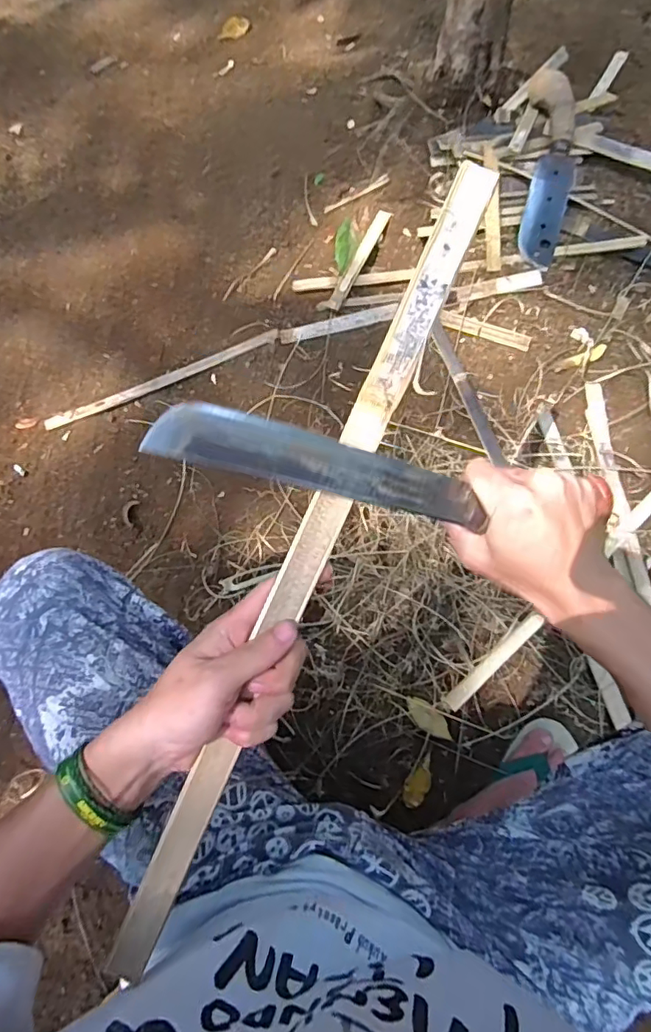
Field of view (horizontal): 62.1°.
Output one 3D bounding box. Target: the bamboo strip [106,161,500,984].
[{"bbox_3d":[-0.013,0.031,0.362,0.026,0.009,0.574,24,89,12],"label":"bamboo strip"}]

